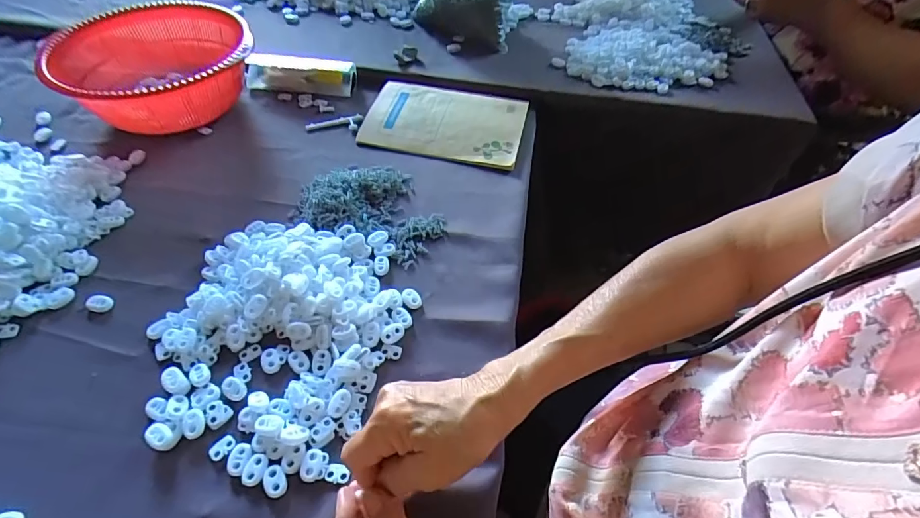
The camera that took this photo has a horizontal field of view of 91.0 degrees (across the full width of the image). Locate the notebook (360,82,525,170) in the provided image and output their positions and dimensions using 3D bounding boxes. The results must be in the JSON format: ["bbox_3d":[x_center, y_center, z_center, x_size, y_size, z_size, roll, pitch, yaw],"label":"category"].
[{"bbox_3d":[-0.018,-0.188,0.612,0.203,0.017,0.147,10,51,6],"label":"notebook"}]

